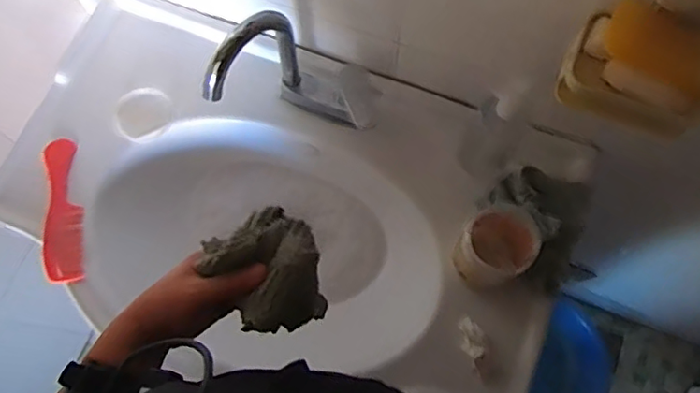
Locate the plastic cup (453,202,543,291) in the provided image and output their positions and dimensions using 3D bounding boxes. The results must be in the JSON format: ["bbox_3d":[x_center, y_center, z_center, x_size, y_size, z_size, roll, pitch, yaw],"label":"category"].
[{"bbox_3d":[0.183,0.068,0.719,0.089,0.100,0.091,0,72,1],"label":"plastic cup"}]

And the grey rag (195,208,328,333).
[{"bbox_3d":[-0.077,0.070,0.531,0.097,0.054,0.104,-18,72,-5],"label":"grey rag"}]

